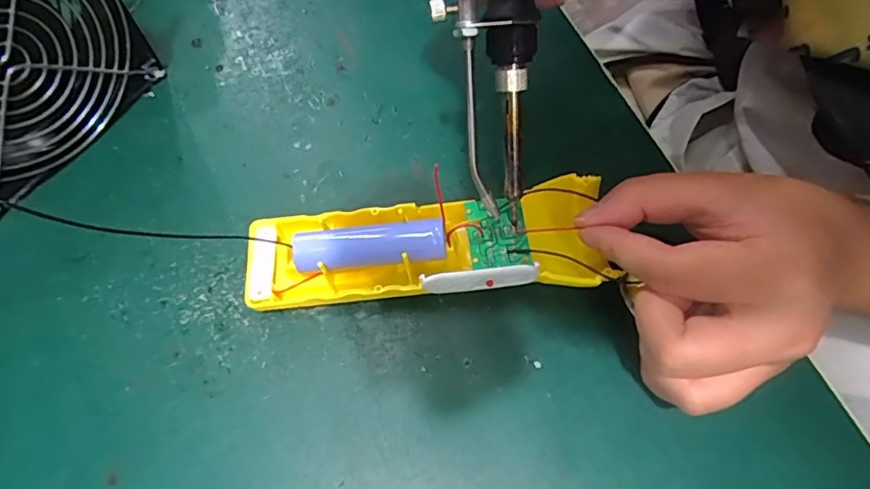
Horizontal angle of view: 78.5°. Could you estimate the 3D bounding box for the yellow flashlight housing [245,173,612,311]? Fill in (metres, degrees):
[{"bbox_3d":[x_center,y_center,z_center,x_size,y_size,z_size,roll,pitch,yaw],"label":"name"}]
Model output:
[{"bbox_3d":[-0.006,0.001,0.239,0.157,0.035,0.049,-7,65,2],"label":"yellow flashlight housing"}]

